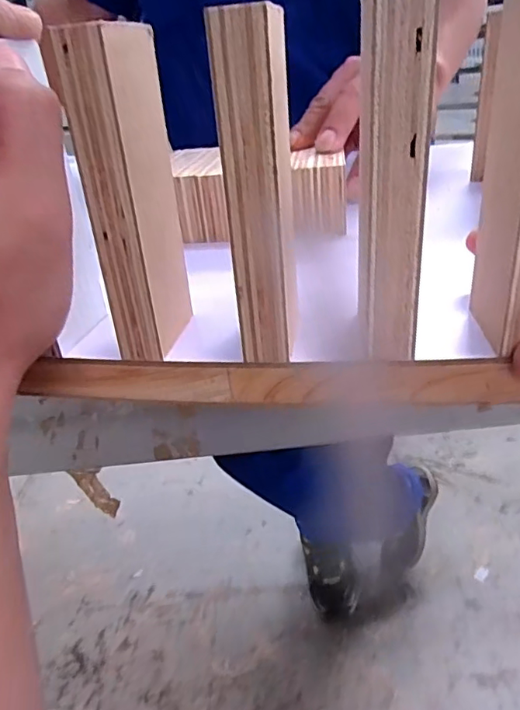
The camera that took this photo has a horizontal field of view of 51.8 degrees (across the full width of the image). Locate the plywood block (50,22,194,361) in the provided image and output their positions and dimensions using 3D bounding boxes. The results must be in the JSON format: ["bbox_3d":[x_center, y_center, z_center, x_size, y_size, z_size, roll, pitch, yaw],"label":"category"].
[{"bbox_3d":[-0.046,-0.056,0.199,0.019,0.108,0.043,1,29,12],"label":"plywood block"}]

